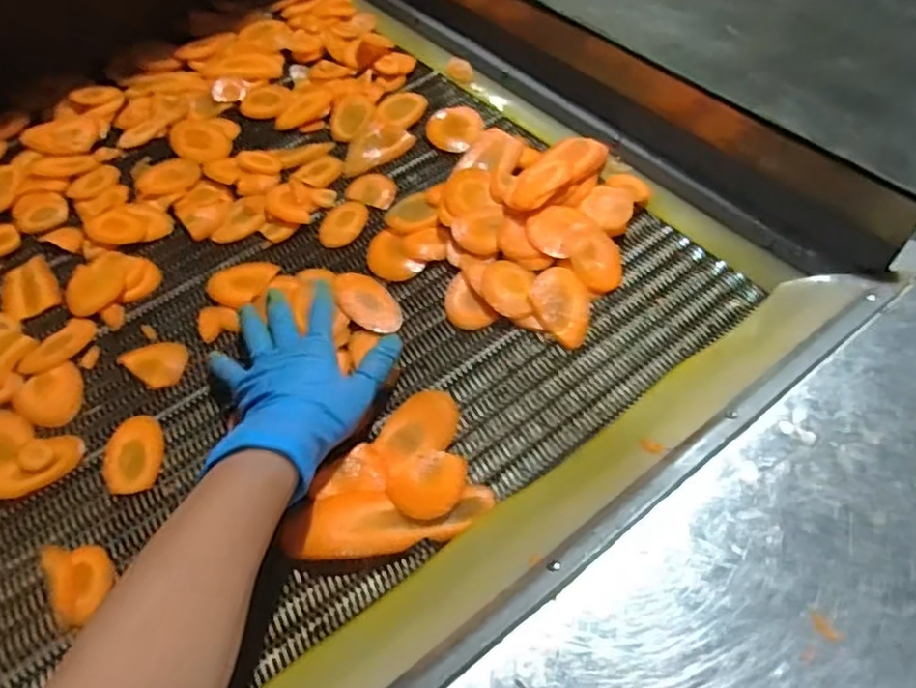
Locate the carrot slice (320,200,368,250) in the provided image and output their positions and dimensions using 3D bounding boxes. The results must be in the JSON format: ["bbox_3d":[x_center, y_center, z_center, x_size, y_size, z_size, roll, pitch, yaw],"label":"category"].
[{"bbox_3d":[-0.110,-0.115,0.625,0.041,0.004,0.060,15,57,13],"label":"carrot slice"}]

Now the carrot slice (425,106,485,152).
[{"bbox_3d":[-0.004,-0.229,0.698,0.059,0.005,0.056,-1,72,3],"label":"carrot slice"}]

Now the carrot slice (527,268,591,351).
[{"bbox_3d":[0.088,-0.032,0.545,0.046,0.009,0.067,-36,72,-6],"label":"carrot slice"}]

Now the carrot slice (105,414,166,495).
[{"bbox_3d":[-0.244,0.082,0.495,0.040,0.008,0.061,-5,54,-1],"label":"carrot slice"}]

